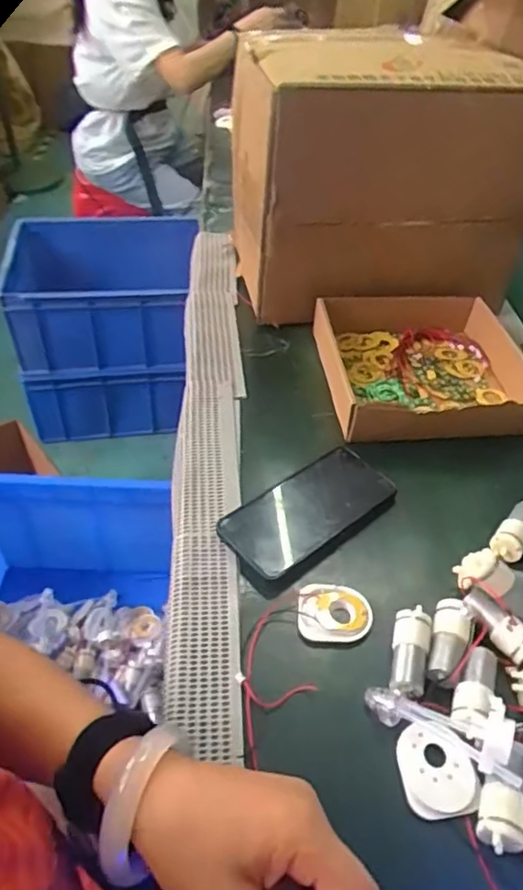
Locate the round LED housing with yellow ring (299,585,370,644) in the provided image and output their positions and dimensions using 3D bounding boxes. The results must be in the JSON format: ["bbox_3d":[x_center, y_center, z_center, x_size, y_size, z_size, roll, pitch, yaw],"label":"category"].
[{"bbox_3d":[0.057,0.135,0.471,0.056,0.016,0.045,8,44,5],"label":"round LED housing with yellow ring"}]

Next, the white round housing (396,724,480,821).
[{"bbox_3d":[0.115,0.217,0.394,0.045,0.015,0.054,-5,44,-9],"label":"white round housing"}]

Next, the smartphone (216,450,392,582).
[{"bbox_3d":[0.043,0.058,0.536,0.161,0.014,0.075,-29,53,-30],"label":"smartphone"}]

